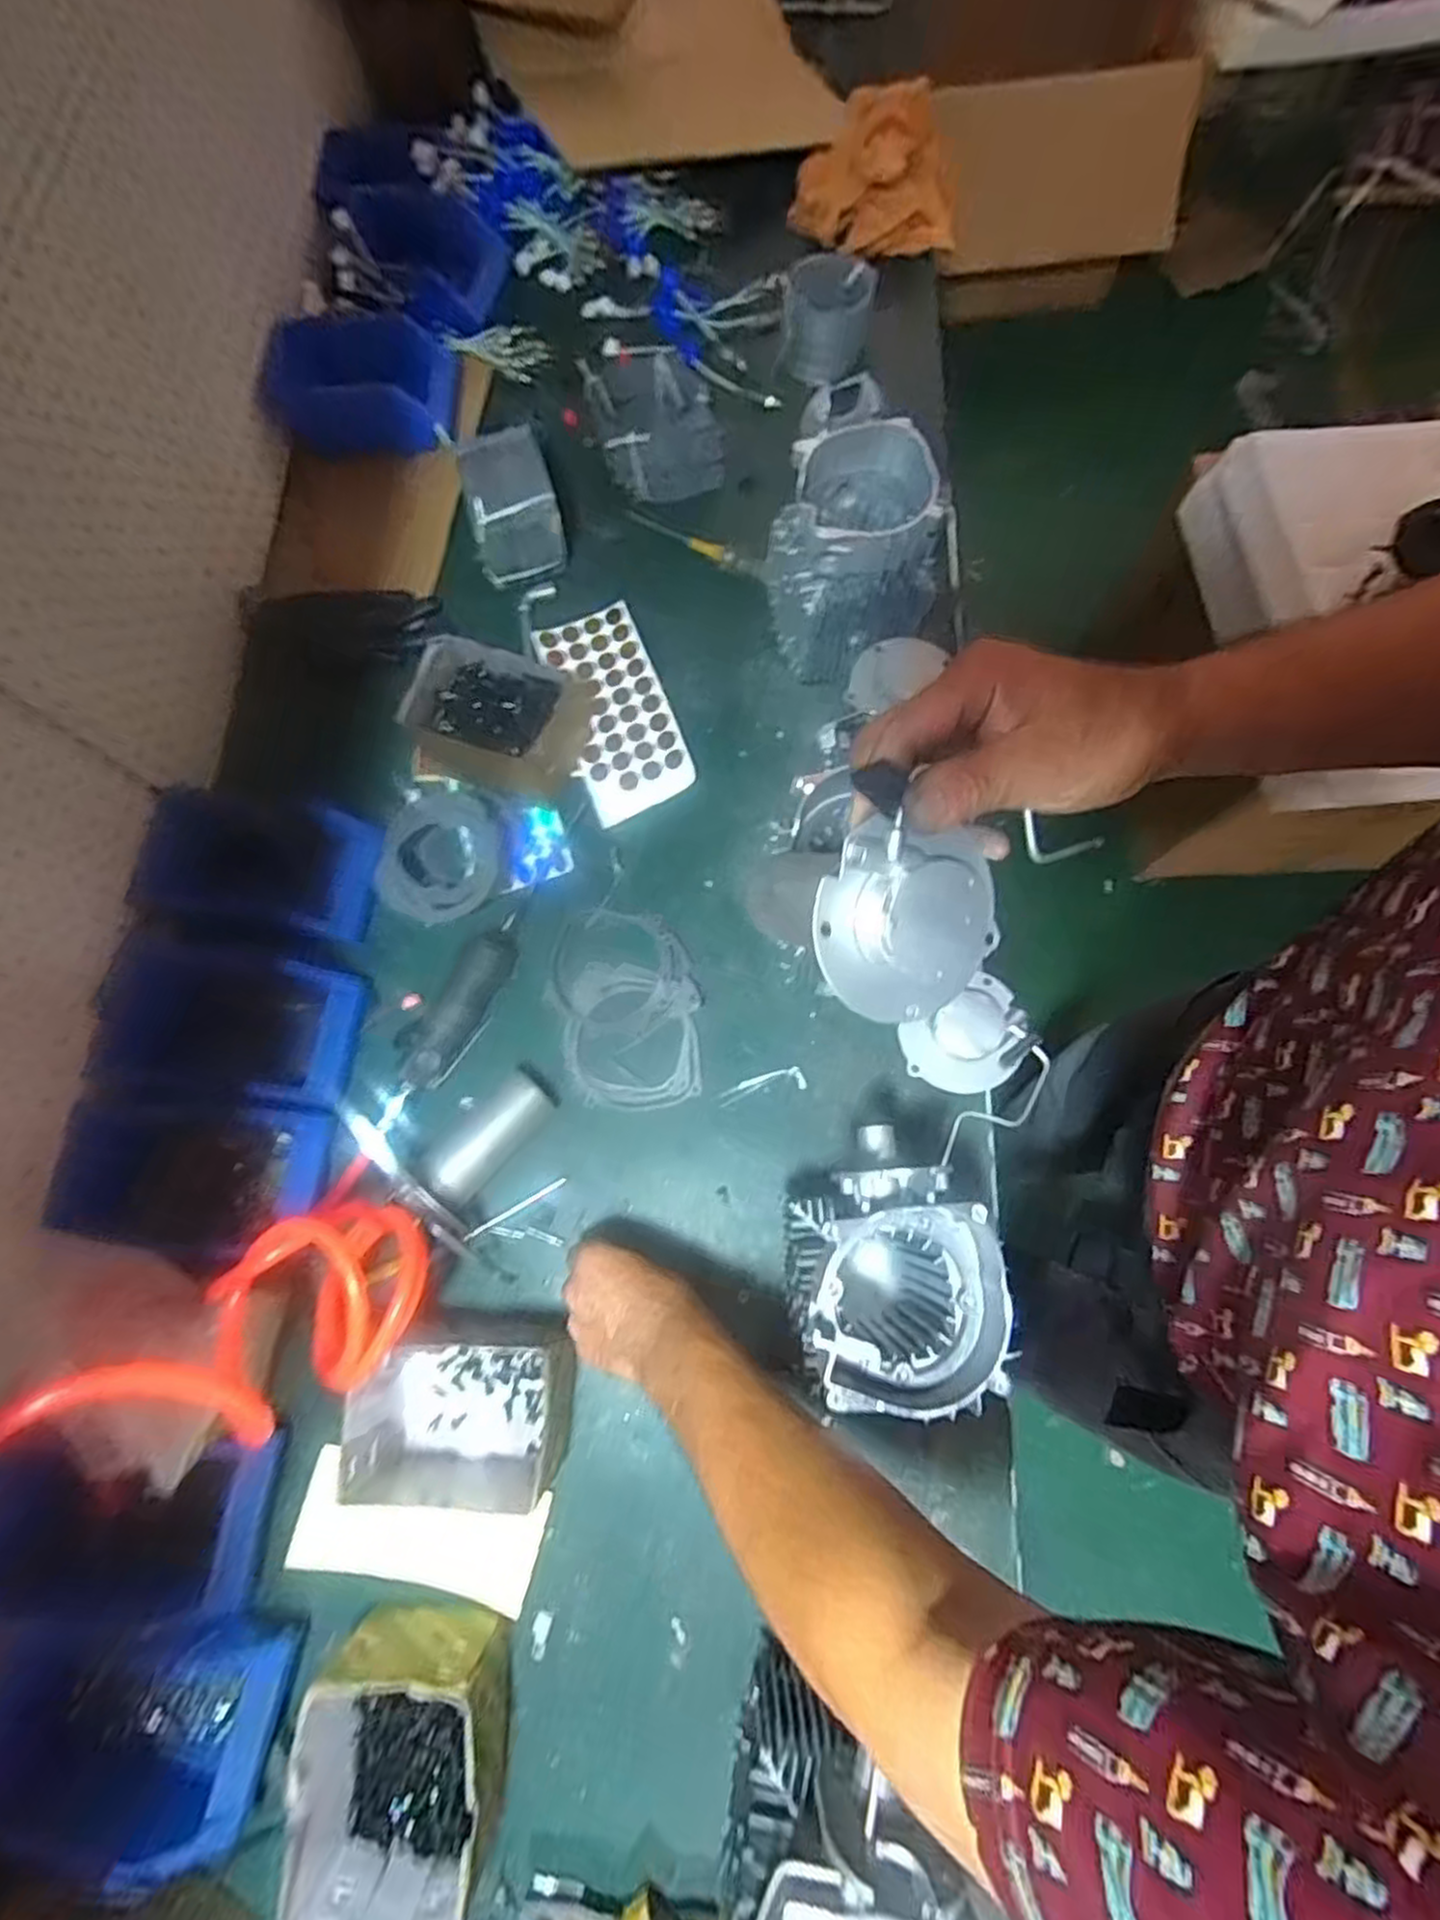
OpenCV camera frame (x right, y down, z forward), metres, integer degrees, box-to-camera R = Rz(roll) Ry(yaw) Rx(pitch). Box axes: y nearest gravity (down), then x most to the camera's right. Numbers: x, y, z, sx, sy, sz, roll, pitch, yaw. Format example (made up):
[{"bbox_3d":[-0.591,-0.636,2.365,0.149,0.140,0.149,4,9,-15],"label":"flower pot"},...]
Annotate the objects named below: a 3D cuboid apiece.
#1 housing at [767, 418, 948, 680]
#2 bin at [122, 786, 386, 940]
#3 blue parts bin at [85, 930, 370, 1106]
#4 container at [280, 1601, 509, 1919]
[{"bbox_3d":[0.118,-0.352,0.674,0.131,0.179,0.122,-10,73,-2],"label":"housing"},{"bbox_3d":[-0.409,-0.090,0.686,0.183,0.079,0.124,7,74,4],"label":"bin"},{"bbox_3d":[-0.419,0.056,0.642,0.182,0.073,0.127,9,74,4],"label":"blue parts bin"},{"bbox_3d":[-0.212,0.545,0.508,0.124,0.095,0.155,7,74,3],"label":"container"}]

